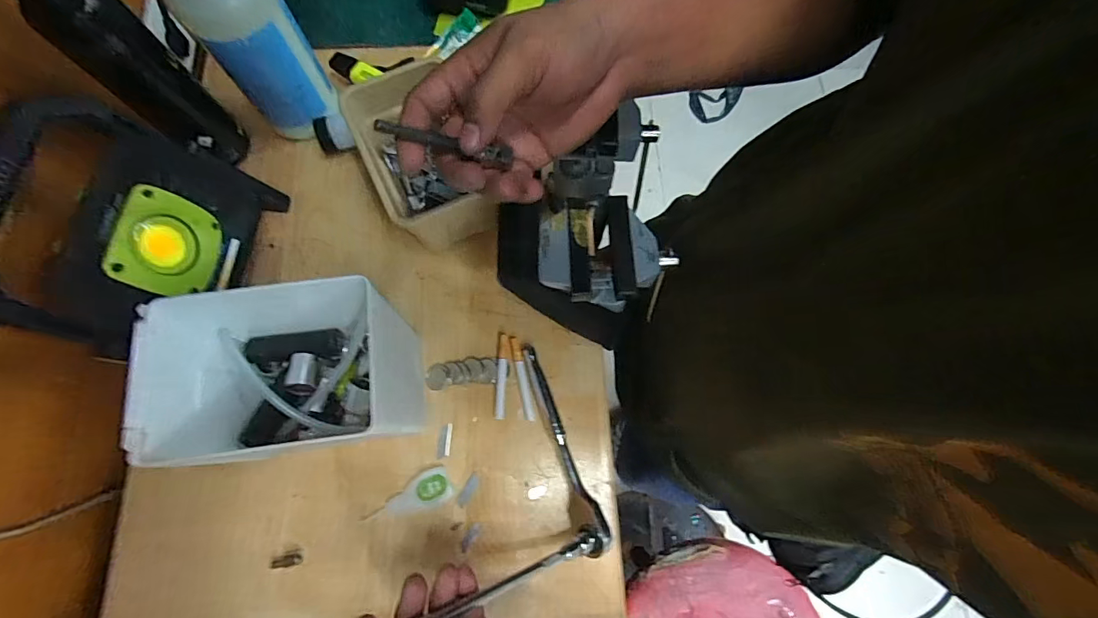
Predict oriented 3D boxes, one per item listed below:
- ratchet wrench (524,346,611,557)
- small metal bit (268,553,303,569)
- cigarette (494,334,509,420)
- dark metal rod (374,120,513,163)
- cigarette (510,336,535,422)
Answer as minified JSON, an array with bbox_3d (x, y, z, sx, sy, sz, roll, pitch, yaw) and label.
[{"bbox_3d":[0.012,0.126,0.430,0.023,0.030,0.194,-20,75,-6],"label":"ratchet wrench"},{"bbox_3d":[-0.232,0.223,0.408,0.028,0.004,0.010,-10,74,-4],"label":"small metal bit"},{"bbox_3d":[-0.047,0.067,0.459,0.011,0.005,0.082,2,73,0],"label":"cigarette"},{"bbox_3d":[-0.057,-0.095,0.262,0.080,0.006,0.006,2,71,-32],"label":"dark metal rod"},{"bbox_3d":[-0.027,0.068,0.458,0.009,0.005,0.084,-12,74,-4],"label":"cigarette"}]

